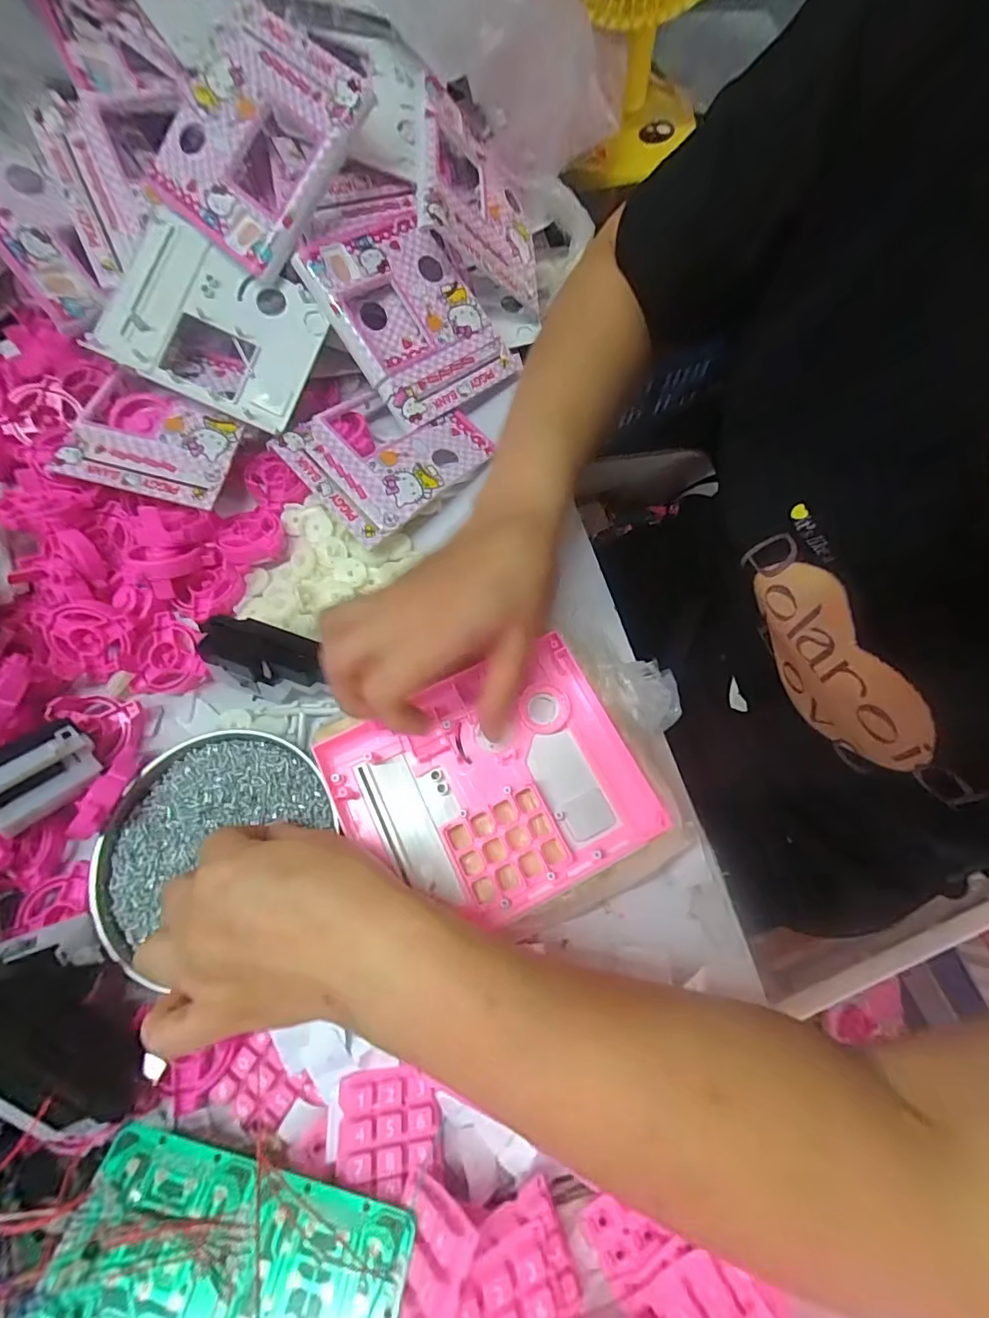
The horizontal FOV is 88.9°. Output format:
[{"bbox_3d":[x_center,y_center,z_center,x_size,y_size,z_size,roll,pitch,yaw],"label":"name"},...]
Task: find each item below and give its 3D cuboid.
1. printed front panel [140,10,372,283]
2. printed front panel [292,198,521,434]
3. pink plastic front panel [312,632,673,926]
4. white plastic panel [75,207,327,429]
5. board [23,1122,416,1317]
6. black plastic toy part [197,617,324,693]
[{"bbox_3d":[-0.171,-0.366,0.354,0.126,0.017,0.139,41,98,2],"label":"printed front panel"},{"bbox_3d":[-0.066,-0.275,0.401,0.119,0.015,0.149,-39,103,-20],"label":"printed front panel"},{"bbox_3d":[-0.003,0.073,0.293,0.160,0.017,0.134,-26,72,-11],"label":"pink plastic front panel"},{"bbox_3d":[-0.212,-0.248,0.375,0.151,0.022,0.113,23,83,-6],"label":"white plastic panel"},{"bbox_3d":[-0.112,0.259,0.208,0.142,0.006,0.073,9,46,7],"label":"board"},{"bbox_3d":[-0.149,-0.003,0.327,0.076,0.025,0.039,18,70,5],"label":"black plastic toy part"}]

